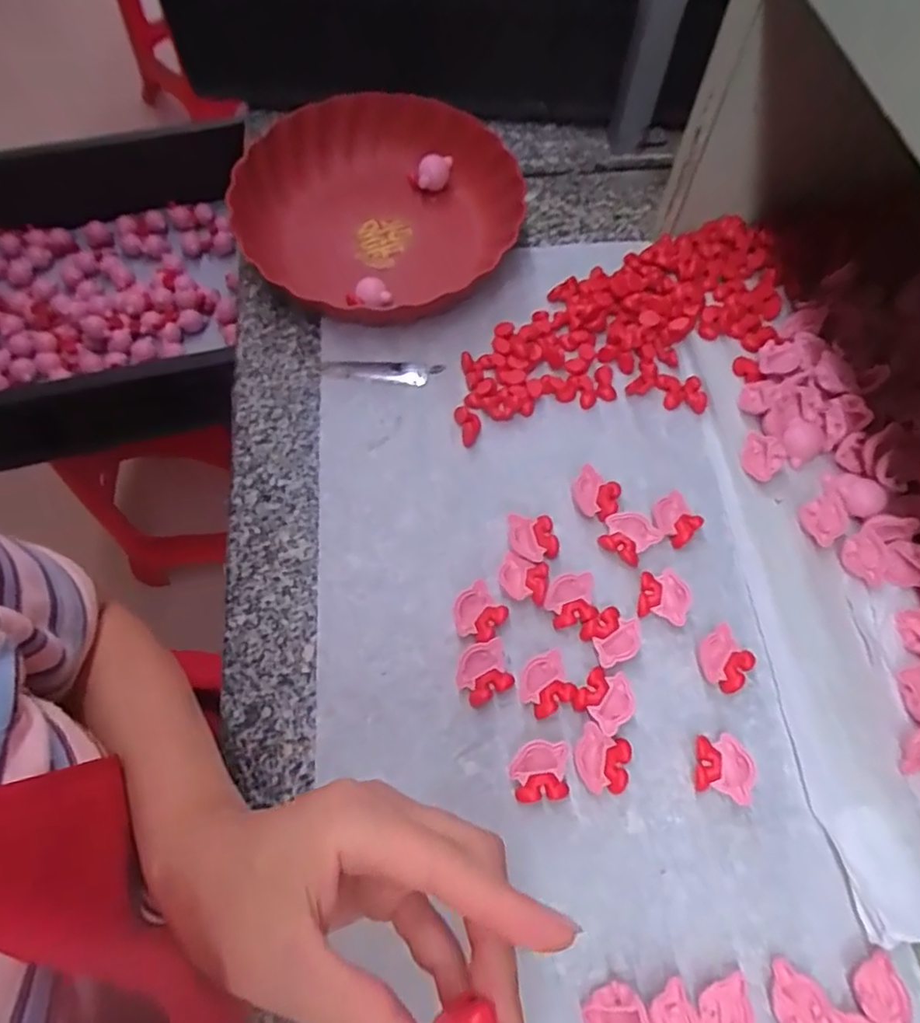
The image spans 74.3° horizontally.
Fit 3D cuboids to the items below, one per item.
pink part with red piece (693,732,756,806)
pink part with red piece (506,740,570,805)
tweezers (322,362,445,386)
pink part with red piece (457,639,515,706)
[{"bbox_3d":[0.159,0.155,0.369,0.032,0.017,0.035,15,67,7],"label":"pink part with red piece"},{"bbox_3d":[0.047,0.157,0.366,0.034,0.016,0.032,-2,66,0],"label":"pink part with red piece"},{"bbox_3d":[-0.064,-0.115,0.498,0.097,0.005,0.021,4,66,2],"label":"tweezers"},{"bbox_3d":[0.014,0.104,0.390,0.033,0.016,0.033,-23,68,-9],"label":"pink part with red piece"}]

